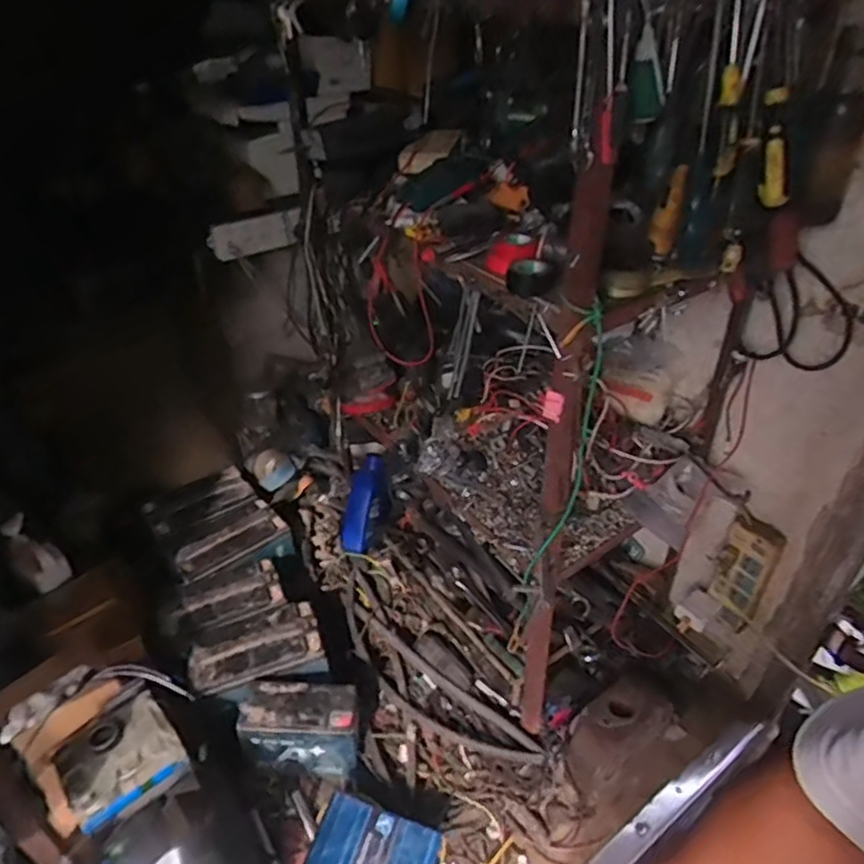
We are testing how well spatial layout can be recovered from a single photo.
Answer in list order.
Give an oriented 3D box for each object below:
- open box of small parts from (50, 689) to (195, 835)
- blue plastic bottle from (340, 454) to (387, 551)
[{"bbox_3d":[-0.418,0.443,0.870,0.143,0.045,0.127,-29,45,-32],"label":"open box of small parts"},{"bbox_3d":[-0.142,0.154,1.401,0.073,0.214,0.056,12,0,18],"label":"blue plastic bottle"}]

